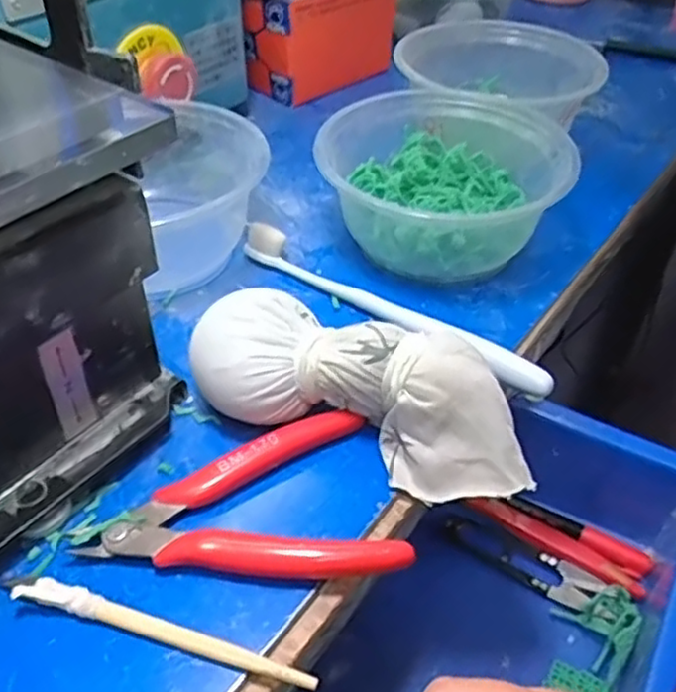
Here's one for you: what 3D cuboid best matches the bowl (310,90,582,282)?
[{"bbox_3d":[0.057,-0.086,0.396,0.132,0.065,0.115,15,45,12],"label":"bowl"}]

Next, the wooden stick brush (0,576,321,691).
[{"bbox_3d":[-0.063,0.095,0.241,0.116,0.009,0.010,12,44,9],"label":"wooden stick brush"}]

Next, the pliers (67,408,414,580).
[{"bbox_3d":[-0.035,0.059,0.277,0.113,0.014,0.072,-2,44,-5],"label":"pliers"}]

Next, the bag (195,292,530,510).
[{"bbox_3d":[0.011,0.019,0.296,0.146,0.048,0.049,16,45,12],"label":"bag"}]

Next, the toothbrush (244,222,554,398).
[{"bbox_3d":[0.024,-0.020,0.359,0.181,0.018,0.015,30,49,25],"label":"toothbrush"}]

